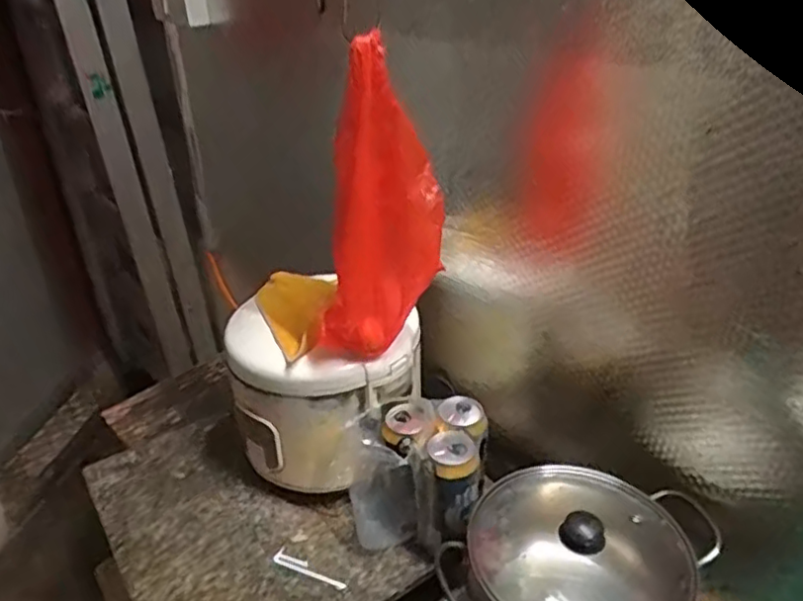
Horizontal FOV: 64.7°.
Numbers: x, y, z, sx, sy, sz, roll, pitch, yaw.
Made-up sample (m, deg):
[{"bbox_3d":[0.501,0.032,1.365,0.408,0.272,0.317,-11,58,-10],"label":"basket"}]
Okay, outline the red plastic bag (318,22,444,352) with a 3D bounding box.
[{"bbox_3d":[-0.022,-0.094,0.665,0.132,0.320,0.040,-8,32,-13],"label":"red plastic bag"}]

